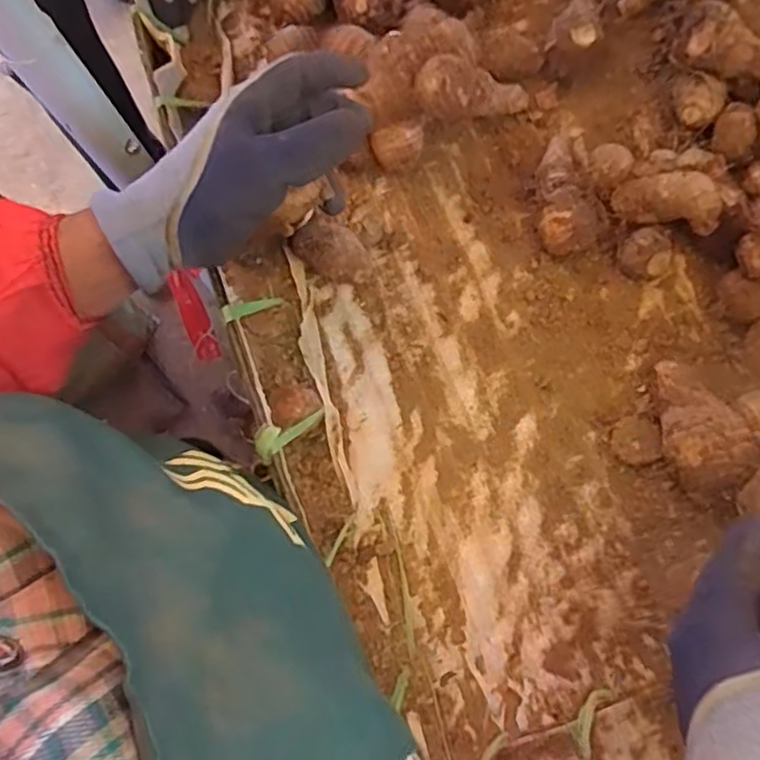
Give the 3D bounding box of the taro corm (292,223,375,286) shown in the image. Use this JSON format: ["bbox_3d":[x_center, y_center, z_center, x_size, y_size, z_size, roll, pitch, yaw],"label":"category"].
[{"bbox_3d":[-0.032,-0.090,0.484,0.058,0.033,0.032,21,78,6],"label":"taro corm"}]

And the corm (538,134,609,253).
[{"bbox_3d":[0.140,-0.141,0.506,0.050,0.039,0.103,2,77,1],"label":"corm"}]

